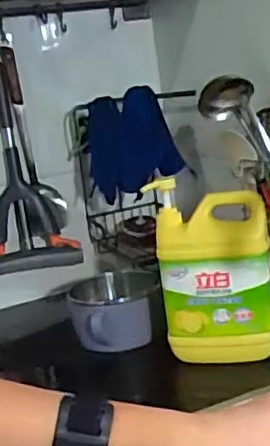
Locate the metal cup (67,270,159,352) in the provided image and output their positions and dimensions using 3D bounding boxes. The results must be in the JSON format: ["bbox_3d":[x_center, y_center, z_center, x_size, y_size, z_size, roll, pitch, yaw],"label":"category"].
[{"bbox_3d":[-0.027,0.132,0.975,0.123,0.076,0.154,-6,12,6],"label":"metal cup"}]

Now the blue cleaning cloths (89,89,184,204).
[{"bbox_3d":[-0.016,-0.138,1.126,0.177,0.184,0.020,-12,27,30],"label":"blue cleaning cloths"}]

